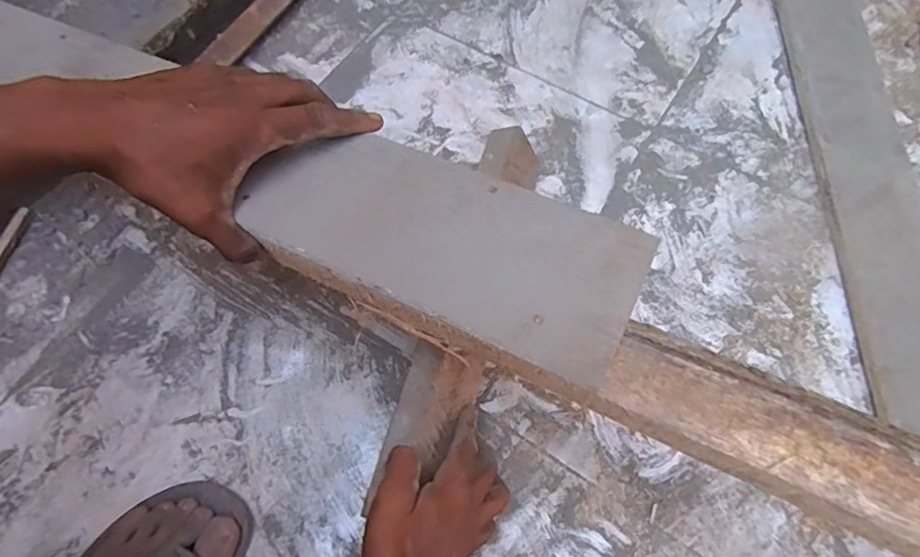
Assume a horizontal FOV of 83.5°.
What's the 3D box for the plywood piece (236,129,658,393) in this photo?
[{"bbox_3d":[-0.017,-0.029,0.322,0.251,0.012,0.101,23,70,16],"label":"plywood piece"}]

